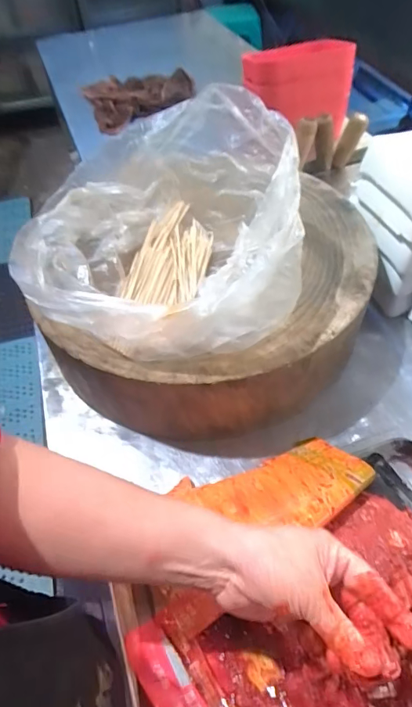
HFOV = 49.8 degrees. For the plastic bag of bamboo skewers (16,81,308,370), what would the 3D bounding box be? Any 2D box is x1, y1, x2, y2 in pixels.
[{"bbox_3d":[-0.048,-0.135,0.454,0.268,0.134,0.258,1,52,4],"label":"plastic bag of bamboo skewers"}]

